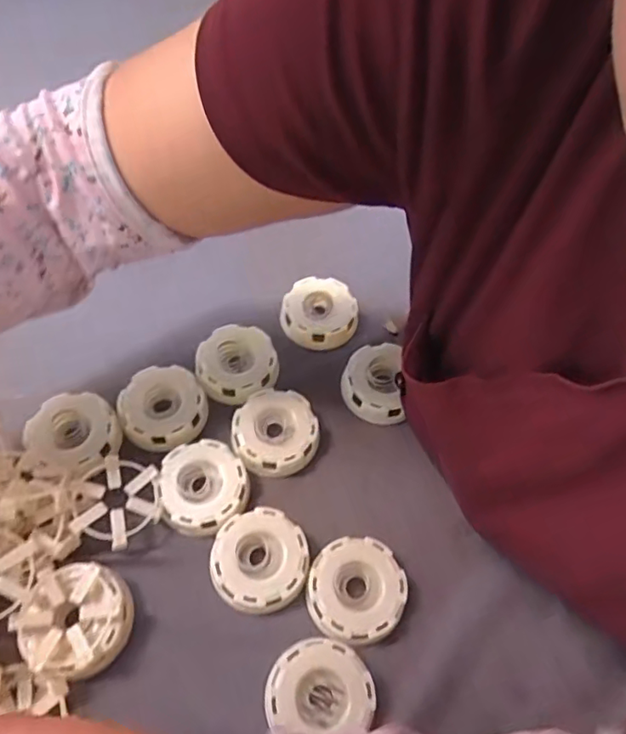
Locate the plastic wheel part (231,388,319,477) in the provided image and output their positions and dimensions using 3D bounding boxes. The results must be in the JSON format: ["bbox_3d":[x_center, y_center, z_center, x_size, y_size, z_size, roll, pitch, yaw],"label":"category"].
[{"bbox_3d":[-0.029,0.051,0.442,0.064,0.026,0.065,-1,63,2],"label":"plastic wheel part"}]

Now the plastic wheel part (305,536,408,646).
[{"bbox_3d":[0.029,0.151,0.384,0.063,0.022,0.066,-1,63,2],"label":"plastic wheel part"}]

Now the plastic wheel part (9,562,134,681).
[{"bbox_3d":[-0.149,0.159,0.360,0.061,0.038,0.062,-1,63,2],"label":"plastic wheel part"}]

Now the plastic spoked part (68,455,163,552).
[{"bbox_3d":[-0.135,0.092,0.392,0.059,0.009,0.058,8,55,-11],"label":"plastic spoked part"}]

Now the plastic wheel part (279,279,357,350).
[{"bbox_3d":[0.006,-0.047,0.501,0.065,0.019,0.068,-1,63,2],"label":"plastic wheel part"}]

